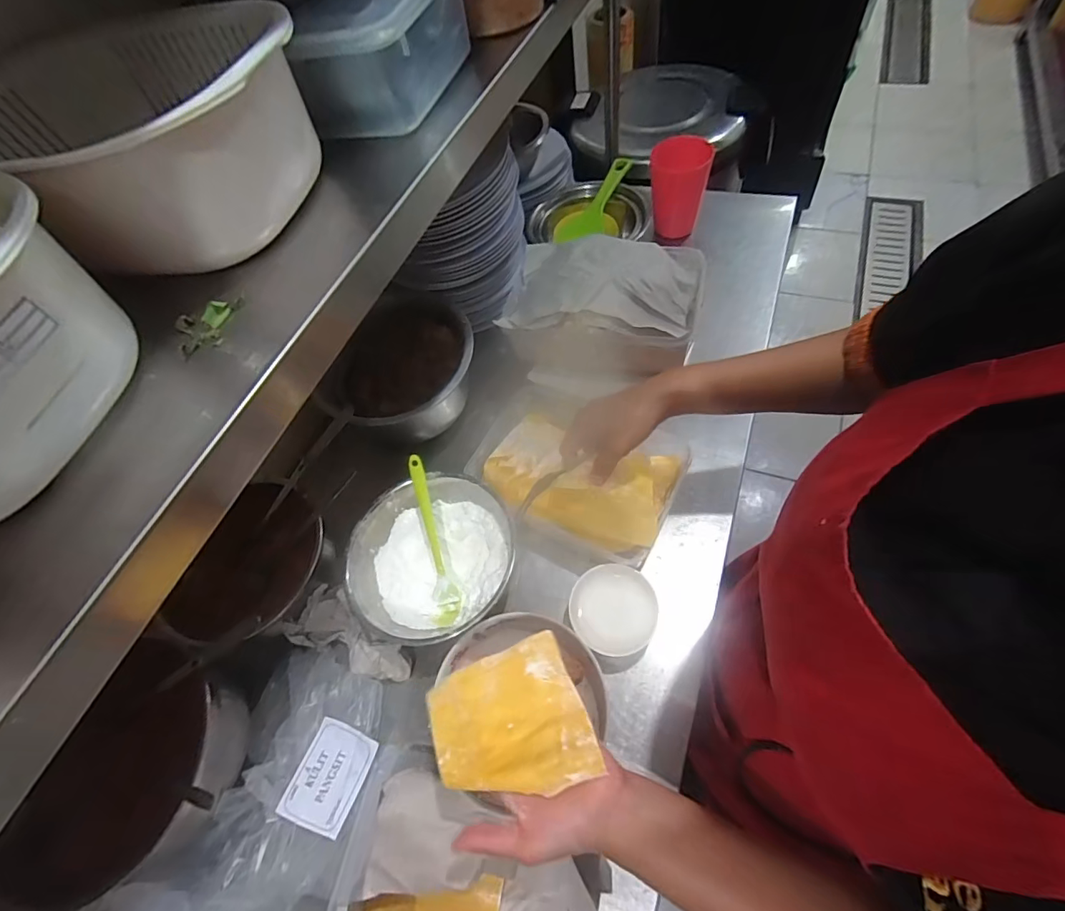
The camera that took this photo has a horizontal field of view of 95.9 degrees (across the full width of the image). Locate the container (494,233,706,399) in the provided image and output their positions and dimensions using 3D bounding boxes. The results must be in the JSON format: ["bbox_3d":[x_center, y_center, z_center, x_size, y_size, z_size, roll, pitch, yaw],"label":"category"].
[{"bbox_3d":[0.088,-0.181,0.616,0.227,0.104,0.171,6,61,13],"label":"container"}]

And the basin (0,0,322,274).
[{"bbox_3d":[-0.272,-0.221,0.328,0.226,0.090,0.193,-18,59,-1],"label":"basin"}]

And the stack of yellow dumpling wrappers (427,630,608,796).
[{"bbox_3d":[-0.020,0.209,0.376,0.117,0.012,0.105,-23,46,-2],"label":"stack of yellow dumpling wrappers"}]

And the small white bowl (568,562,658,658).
[{"bbox_3d":[0.085,0.166,0.513,0.088,0.039,0.088,-4,59,7],"label":"small white bowl"}]

